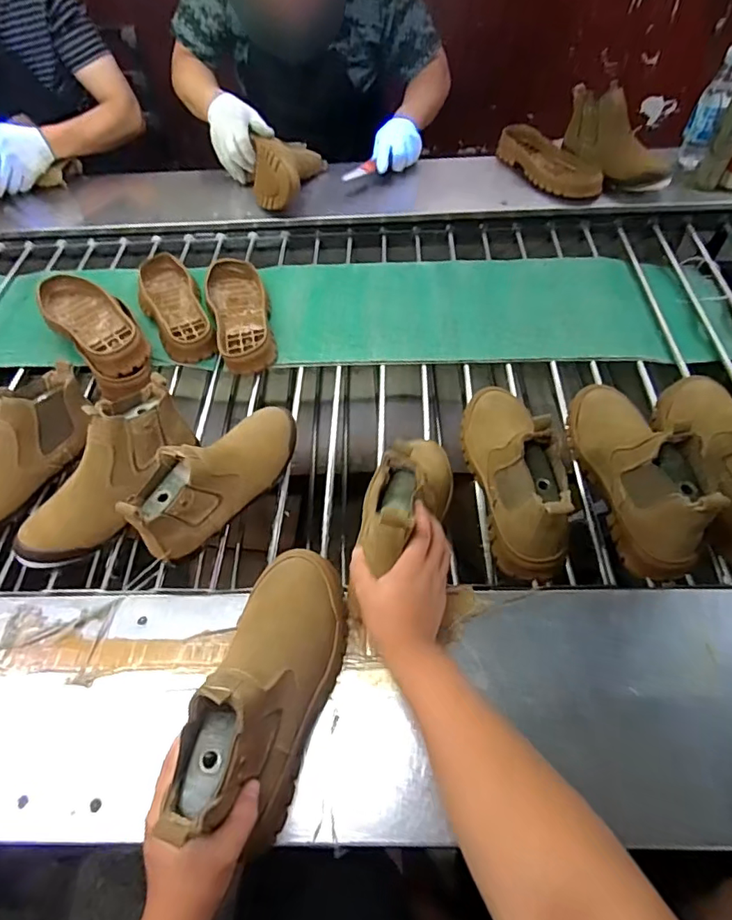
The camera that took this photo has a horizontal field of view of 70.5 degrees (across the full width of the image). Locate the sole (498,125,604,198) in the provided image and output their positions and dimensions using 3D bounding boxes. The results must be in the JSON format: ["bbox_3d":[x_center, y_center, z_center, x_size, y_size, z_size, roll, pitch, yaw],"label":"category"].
[{"bbox_3d":[0.407,-0.669,1.176,0.115,0.055,0.301,-25,57,-11],"label":"sole"}]

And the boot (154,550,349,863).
[{"bbox_3d":[-0.083,0.192,0.480,0.101,0.152,0.255,2,52,5],"label":"boot"}]

